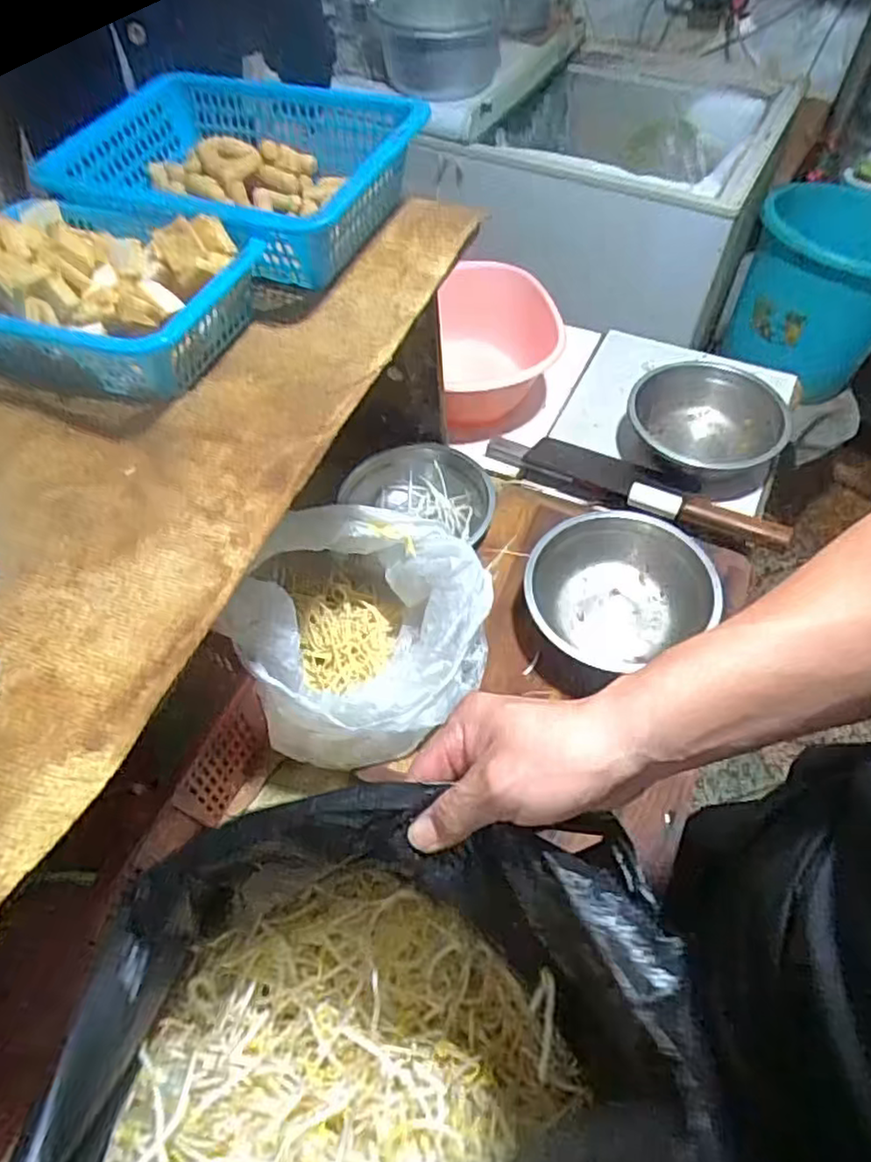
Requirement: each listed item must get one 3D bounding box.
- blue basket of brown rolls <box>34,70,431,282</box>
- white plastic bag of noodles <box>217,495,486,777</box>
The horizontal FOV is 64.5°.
[{"bbox_3d":[-0.182,-0.361,0.605,0.297,0.067,0.214,19,59,14],"label":"blue basket of brown rolls"},{"bbox_3d":[-0.062,0.037,0.662,0.222,0.161,0.239,-2,56,0],"label":"white plastic bag of noodles"}]

